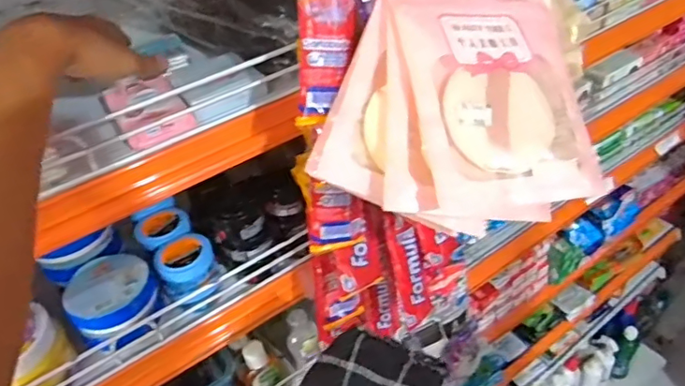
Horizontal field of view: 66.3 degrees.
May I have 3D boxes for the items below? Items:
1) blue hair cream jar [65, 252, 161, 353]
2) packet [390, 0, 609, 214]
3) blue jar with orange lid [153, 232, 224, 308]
[{"bbox_3d":[-0.212,0.100,0.490,0.075,0.052,0.074,-5,39,4],"label":"blue hair cream jar"},{"bbox_3d":[0.103,-0.075,0.351,0.123,0.018,0.168,-6,73,-17],"label":"packet"},{"bbox_3d":[-0.151,0.080,0.522,0.054,0.062,0.050,-5,39,4],"label":"blue jar with orange lid"}]

